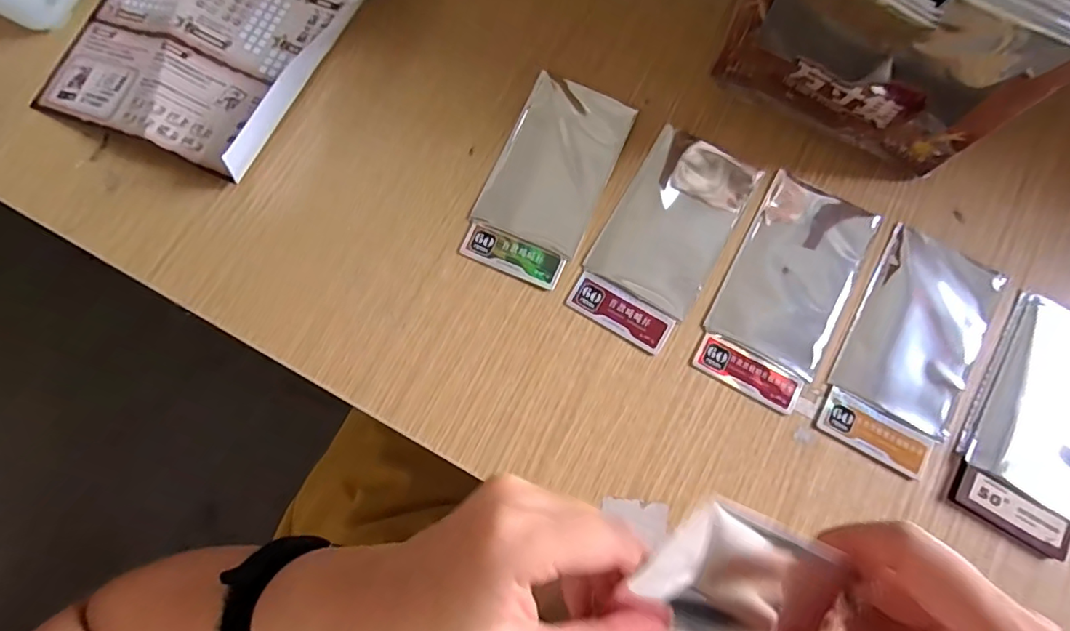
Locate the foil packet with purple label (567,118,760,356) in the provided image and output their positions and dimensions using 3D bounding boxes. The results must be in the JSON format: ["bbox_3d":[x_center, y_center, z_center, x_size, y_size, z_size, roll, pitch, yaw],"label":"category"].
[{"bbox_3d":[0.084,-0.051,0.343,0.071,0.004,0.142,30,79,6],"label":"foil packet with purple label"}]

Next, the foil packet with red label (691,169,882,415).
[{"bbox_3d":[0.160,-0.017,0.337,0.072,0.004,0.144,28,79,6],"label":"foil packet with red label"}]

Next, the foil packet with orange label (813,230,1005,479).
[{"bbox_3d":[0.234,0.019,0.328,0.073,0.005,0.146,28,79,6],"label":"foil packet with orange label"}]

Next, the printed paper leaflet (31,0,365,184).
[{"bbox_3d":[-0.202,-0.247,0.370,0.185,0.033,0.296,25,78,5],"label":"printed paper leaflet"}]

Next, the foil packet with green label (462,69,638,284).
[{"bbox_3d":[0.009,-0.092,0.351,0.072,0.005,0.140,23,78,5],"label":"foil packet with green label"}]

